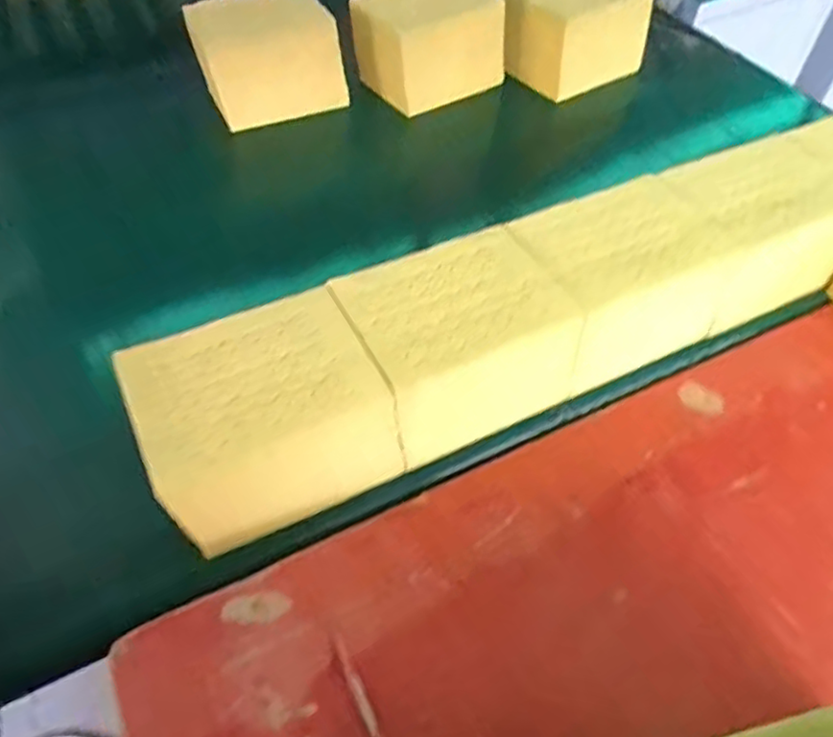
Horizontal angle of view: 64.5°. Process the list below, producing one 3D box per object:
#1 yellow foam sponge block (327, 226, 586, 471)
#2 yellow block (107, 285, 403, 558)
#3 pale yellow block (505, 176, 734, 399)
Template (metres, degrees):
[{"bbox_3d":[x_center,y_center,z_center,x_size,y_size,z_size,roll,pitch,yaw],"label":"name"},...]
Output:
[{"bbox_3d":[0.032,-0.021,0.547,0.161,0.109,0.120,-22,55,-17],"label":"yellow foam sponge block"},{"bbox_3d":[-0.114,0.038,0.499,0.165,0.118,0.119,-21,55,-16],"label":"yellow block"},{"bbox_3d":[0.174,-0.080,0.595,0.170,0.119,0.120,-23,56,-17],"label":"pale yellow block"}]

